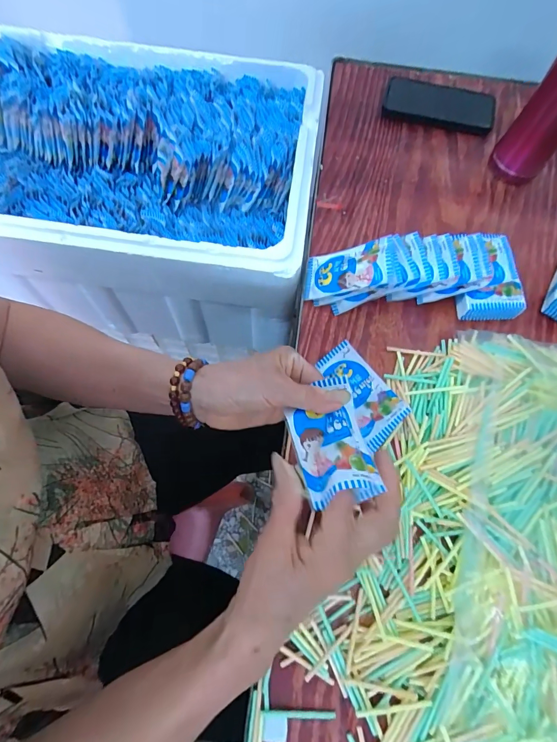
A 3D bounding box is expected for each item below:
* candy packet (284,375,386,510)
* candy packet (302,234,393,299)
[{"bbox_3d":[0.034,0.049,0.272,0.057,0.017,0.096,-28,43,20],"label":"candy packet"},{"bbox_3d":[0.081,-0.120,0.420,0.103,0.013,0.060,-9,63,25],"label":"candy packet"}]

